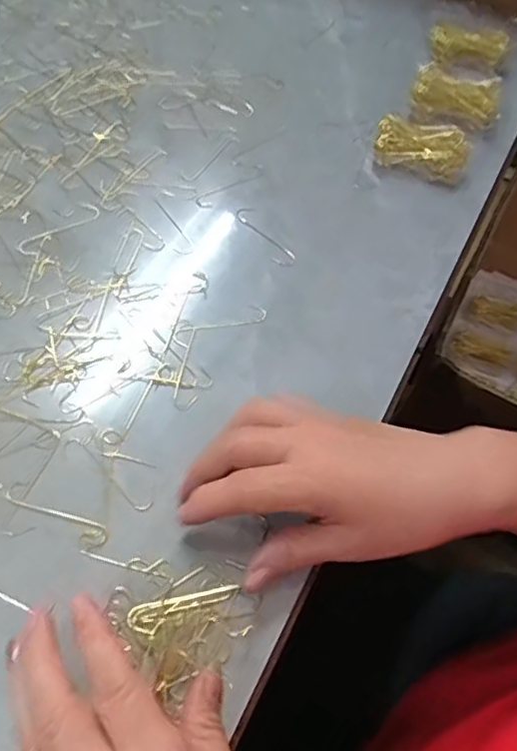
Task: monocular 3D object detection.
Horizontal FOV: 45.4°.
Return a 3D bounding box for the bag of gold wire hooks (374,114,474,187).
[{"bbox_3d":[0.123,-0.173,0.464,0.071,0.026,0.035,24,61,10],"label":"bag of gold wire hooks"}]

